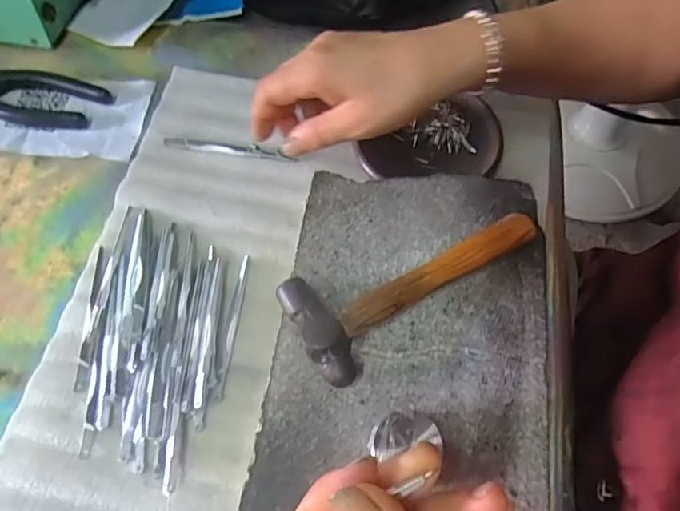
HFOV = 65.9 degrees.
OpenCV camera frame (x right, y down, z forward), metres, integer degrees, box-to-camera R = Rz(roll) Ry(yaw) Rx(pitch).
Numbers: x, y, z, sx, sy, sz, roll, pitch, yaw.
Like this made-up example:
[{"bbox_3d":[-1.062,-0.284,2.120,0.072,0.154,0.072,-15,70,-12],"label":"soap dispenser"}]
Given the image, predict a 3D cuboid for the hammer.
[{"bbox_3d":[0.039,0.007,0.304,0.150,0.021,0.062,-34,66,-15],"label":"hammer"}]

